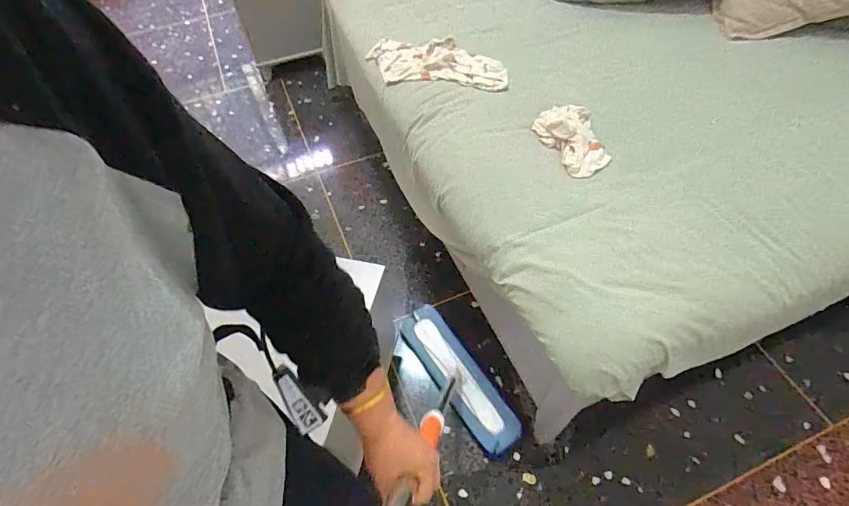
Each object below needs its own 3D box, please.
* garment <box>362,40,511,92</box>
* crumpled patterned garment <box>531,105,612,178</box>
[{"bbox_3d":[0.026,-0.541,1.226,0.426,0.045,0.178,10,57,10],"label":"garment"},{"bbox_3d":[0.359,-0.267,1.003,0.147,0.049,0.195,-23,58,-12],"label":"crumpled patterned garment"}]

